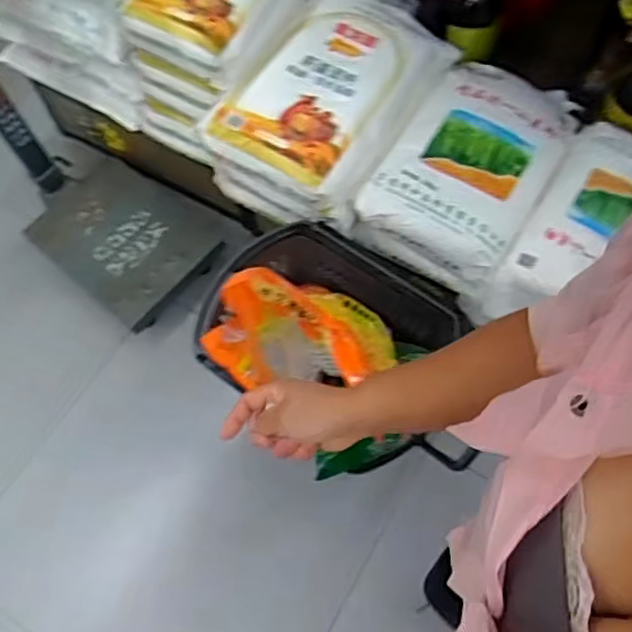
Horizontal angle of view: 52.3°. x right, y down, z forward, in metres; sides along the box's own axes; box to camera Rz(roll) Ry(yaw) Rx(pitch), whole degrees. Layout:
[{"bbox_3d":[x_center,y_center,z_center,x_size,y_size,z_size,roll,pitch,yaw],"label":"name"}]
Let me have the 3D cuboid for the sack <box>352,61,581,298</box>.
[{"bbox_3d":[0.306,-0.280,1.284,0.278,0.176,0.414,32,70,15],"label":"sack"}]

